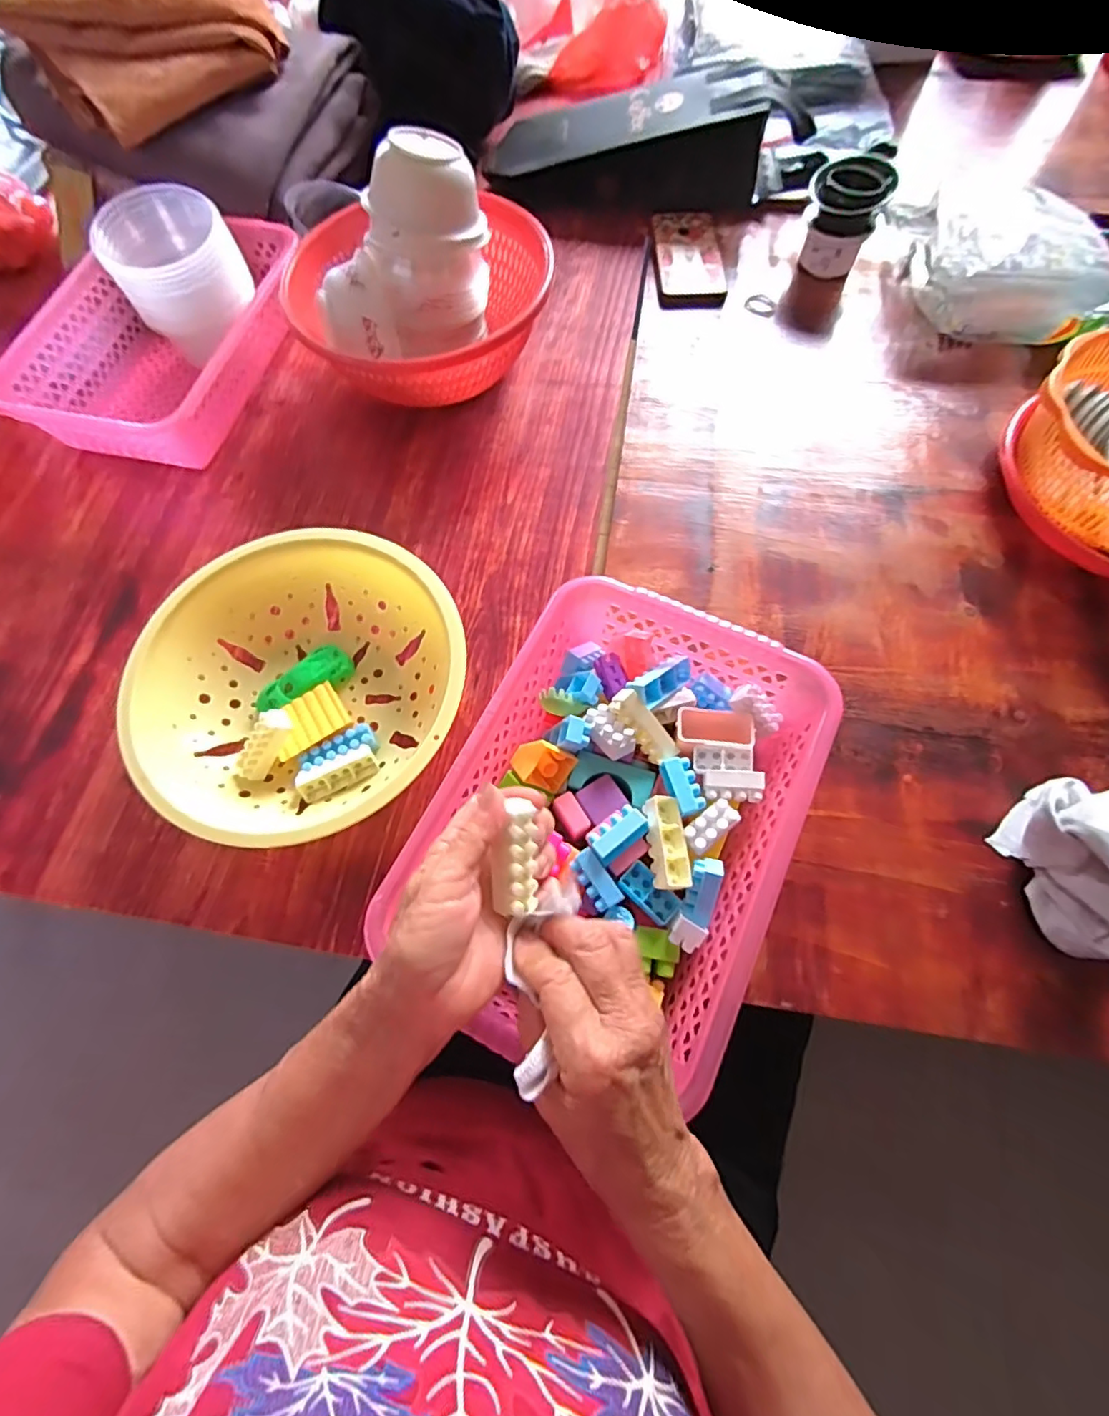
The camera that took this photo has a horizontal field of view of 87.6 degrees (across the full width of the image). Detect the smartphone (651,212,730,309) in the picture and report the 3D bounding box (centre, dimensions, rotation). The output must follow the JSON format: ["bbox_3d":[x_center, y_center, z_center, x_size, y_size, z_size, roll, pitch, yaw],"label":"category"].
[{"bbox_3d":[0.158,-0.536,0.687,0.079,0.013,0.160,-2,67,2],"label":"smartphone"}]

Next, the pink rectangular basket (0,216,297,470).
[{"bbox_3d":[-0.399,-0.380,0.609,0.226,0.079,0.302,14,69,8],"label":"pink rectangular basket"}]

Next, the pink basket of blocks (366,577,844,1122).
[{"bbox_3d":[0.043,0.076,0.404,0.218,0.080,0.313,24,71,12],"label":"pink basket of blocks"}]

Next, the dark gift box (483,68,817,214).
[{"bbox_3d":[0.108,-0.681,0.701,0.384,0.092,0.109,3,68,4],"label":"dark gift box"}]

